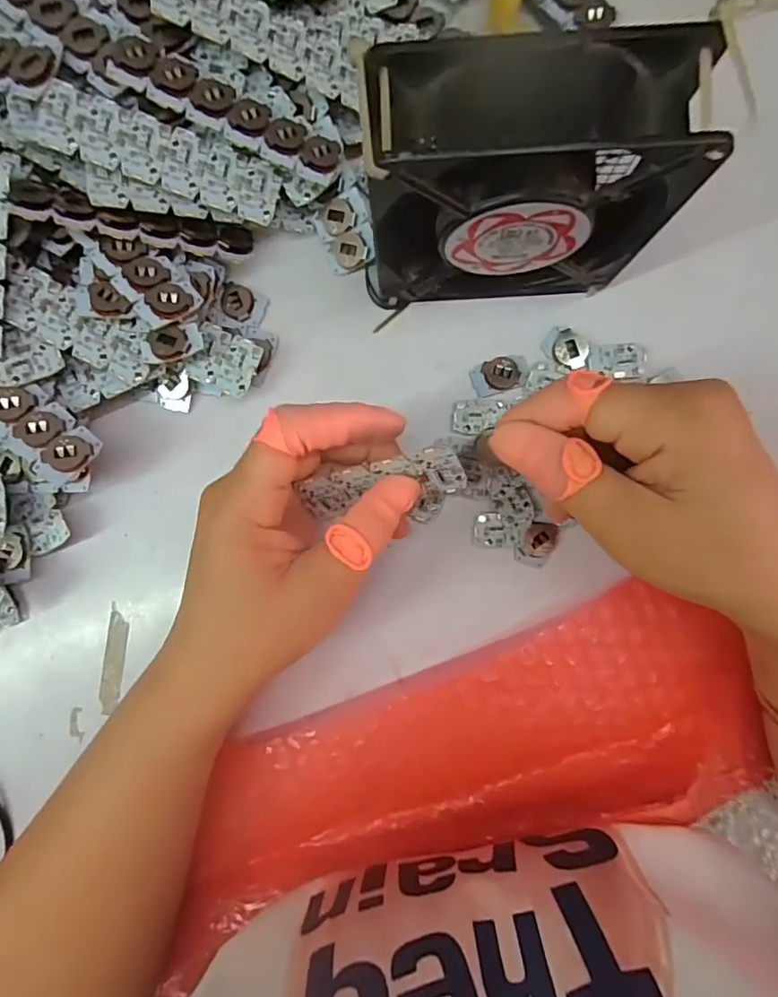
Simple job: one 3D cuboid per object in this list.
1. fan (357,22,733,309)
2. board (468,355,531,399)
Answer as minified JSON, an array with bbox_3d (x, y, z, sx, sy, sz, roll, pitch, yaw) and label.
[{"bbox_3d":[0.052,-0.128,0.224,0.119,0.118,0.043,-1,88,1],"label":"fan"},{"bbox_3d":[0.060,-0.066,0.280,0.030,0.005,0.018,-15,88,1],"label":"board"}]

